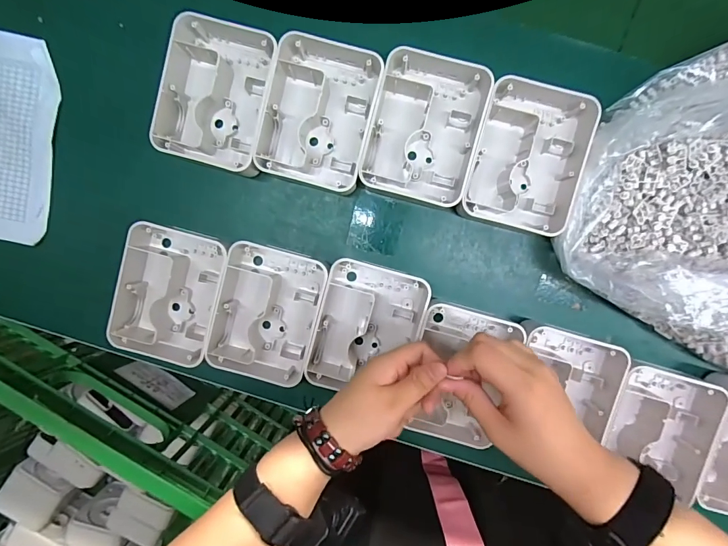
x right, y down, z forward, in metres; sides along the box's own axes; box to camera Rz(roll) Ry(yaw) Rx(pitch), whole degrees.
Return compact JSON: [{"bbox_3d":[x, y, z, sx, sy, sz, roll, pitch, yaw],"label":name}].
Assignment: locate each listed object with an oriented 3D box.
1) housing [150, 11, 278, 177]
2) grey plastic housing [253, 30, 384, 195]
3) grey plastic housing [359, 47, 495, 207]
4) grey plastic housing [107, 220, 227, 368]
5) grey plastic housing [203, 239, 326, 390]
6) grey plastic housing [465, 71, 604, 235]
[{"bbox_3d":[-0.137,-0.169,0.384,0.098,0.043,0.131,14,95,2],"label":"housing"},{"bbox_3d":[-0.040,-0.153,0.378,0.100,0.034,0.136,14,95,2],"label":"grey plastic housing"},{"bbox_3d":[0.057,-0.138,0.376,0.098,0.034,0.134,16,95,2],"label":"grey plastic housing"},{"bbox_3d":[-0.192,0.023,0.404,0.100,0.042,0.134,13,95,2],"label":"grey plastic housing"},{"bbox_3d":[-0.098,0.042,0.406,0.102,0.043,0.133,15,95,2],"label":"grey plastic housing"},{"bbox_3d":[0.153,-0.110,0.373,0.098,0.035,0.133,16,95,2],"label":"grey plastic housing"}]

